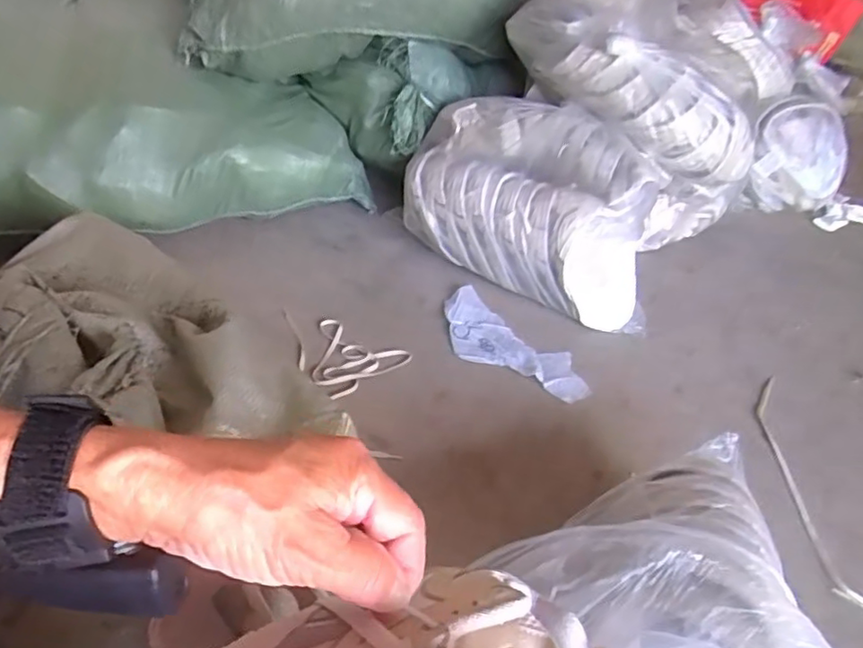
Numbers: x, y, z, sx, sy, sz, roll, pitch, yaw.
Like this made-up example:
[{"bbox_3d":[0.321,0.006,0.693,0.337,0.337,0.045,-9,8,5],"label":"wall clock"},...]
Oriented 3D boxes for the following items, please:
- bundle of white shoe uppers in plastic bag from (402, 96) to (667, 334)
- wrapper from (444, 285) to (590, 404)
[{"bbox_3d":[0.171,-0.205,1.073,0.487,0.297,0.182,27,45,27],"label":"bundle of white shoe uppers in plastic bag"},{"bbox_3d":[0.124,0.036,0.989,0.304,0.022,0.125,32,48,31],"label":"wrapper"}]

